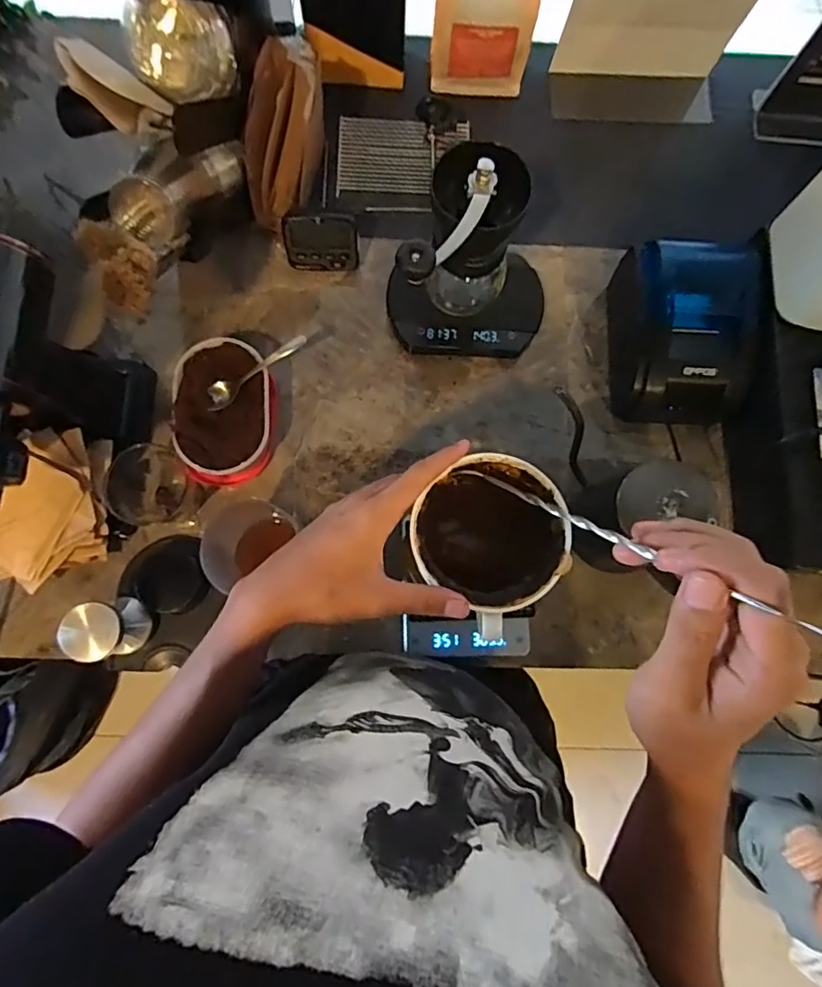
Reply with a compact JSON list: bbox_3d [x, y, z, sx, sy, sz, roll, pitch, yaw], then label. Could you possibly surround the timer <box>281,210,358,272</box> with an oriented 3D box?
[{"bbox_3d":[-0.104,-0.291,0.628,0.083,0.064,0.017,-3,48,-3],"label":"timer"}]

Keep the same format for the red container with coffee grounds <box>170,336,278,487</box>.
[{"bbox_3d":[-0.201,-0.089,0.590,0.097,0.044,0.144,2,78,-1],"label":"red container with coffee grounds"}]

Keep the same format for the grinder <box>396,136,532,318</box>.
[{"bbox_3d":[0.044,-0.209,0.522,0.085,0.199,0.140,17,79,2],"label":"grinder"}]

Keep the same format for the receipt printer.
[{"bbox_3d":[0.298,-0.177,0.592,0.128,0.099,0.179,-1,79,-1],"label":"receipt printer"}]

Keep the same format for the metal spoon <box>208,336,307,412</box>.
[{"bbox_3d":[-0.167,-0.133,0.587,0.125,0.011,0.027,-34,80,4],"label":"metal spoon"}]

